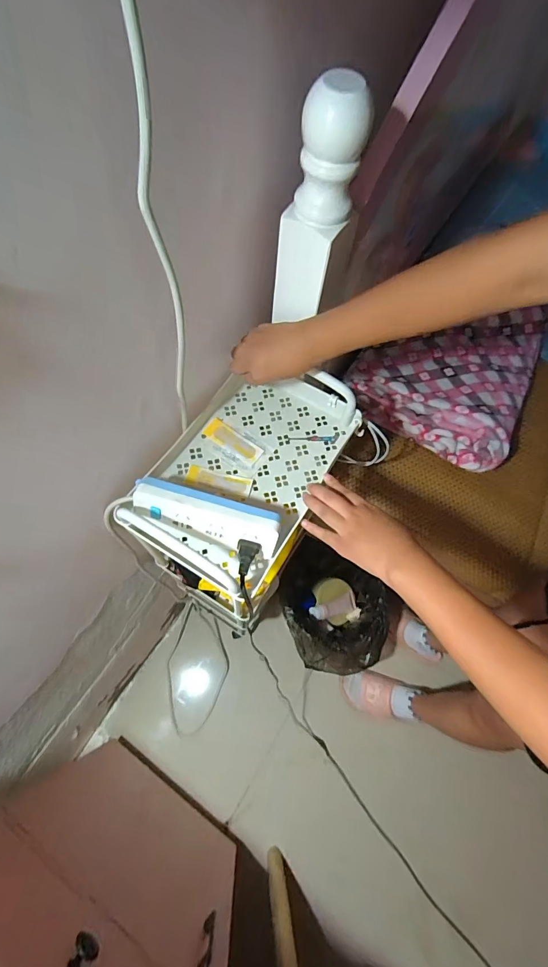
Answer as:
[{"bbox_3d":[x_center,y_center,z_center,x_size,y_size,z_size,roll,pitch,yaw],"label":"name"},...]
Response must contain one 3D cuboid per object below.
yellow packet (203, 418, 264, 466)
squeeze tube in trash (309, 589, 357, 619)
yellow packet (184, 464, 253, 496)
[{"bbox_3d":[-0.059,-0.060,0.552,0.090,0.004,0.031,34,68,11],"label":"yellow packet"},{"bbox_3d":[0.162,0.341,1.057,0.143,0.031,0.047,-8,65,-29],"label":"squeeze tube in trash"},{"bbox_3d":[-0.075,-0.004,0.525,0.089,0.006,0.029,13,65,2],"label":"yellow packet"}]

